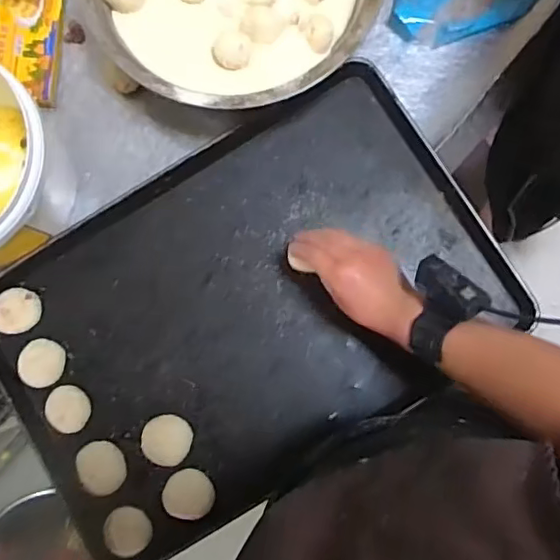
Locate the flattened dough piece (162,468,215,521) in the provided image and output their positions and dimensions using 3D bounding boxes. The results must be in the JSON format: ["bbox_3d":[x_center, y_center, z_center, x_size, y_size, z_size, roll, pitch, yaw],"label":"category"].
[{"bbox_3d":[-0.110,0.258,0.696,0.060,0.011,0.056,5,83,2],"label":"flattened dough piece"}]

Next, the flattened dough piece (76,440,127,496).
[{"bbox_3d":[-0.219,0.230,0.707,0.055,0.004,0.063,-21,83,-1],"label":"flattened dough piece"}]

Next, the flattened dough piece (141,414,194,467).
[{"bbox_3d":[-0.139,0.197,0.710,0.061,0.006,0.059,4,83,2],"label":"flattened dough piece"}]

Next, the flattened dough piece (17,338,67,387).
[{"bbox_3d":[-0.300,0.105,0.727,0.055,0.013,0.058,0,83,1],"label":"flattened dough piece"}]

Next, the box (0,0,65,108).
[{"bbox_3d":[-0.334,-0.315,0.760,0.084,0.021,0.164,4,83,2],"label":"box"}]

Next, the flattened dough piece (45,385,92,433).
[{"bbox_3d":[-0.264,0.161,0.719,0.056,0.012,0.051,0,83,1],"label":"flattened dough piece"}]

